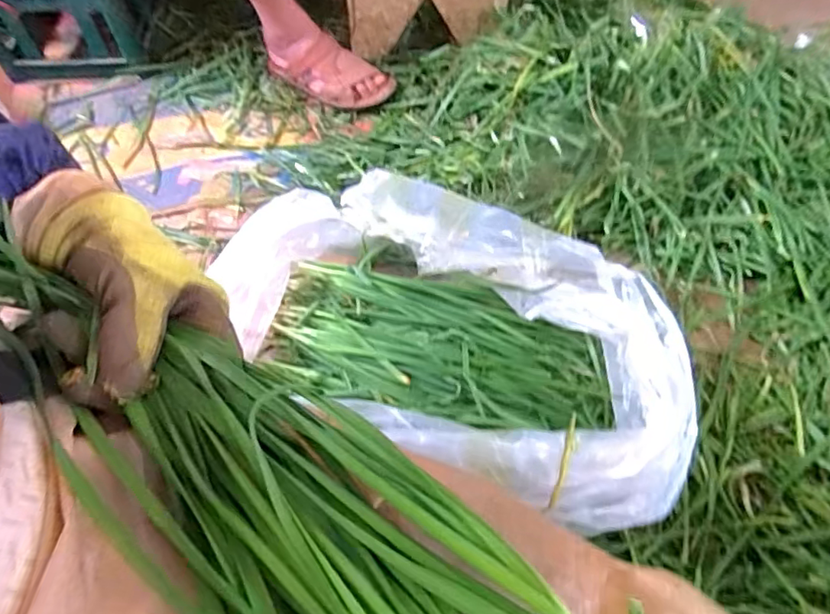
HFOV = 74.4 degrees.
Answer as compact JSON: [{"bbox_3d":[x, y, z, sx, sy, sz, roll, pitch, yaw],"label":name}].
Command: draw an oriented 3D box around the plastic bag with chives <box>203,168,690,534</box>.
[{"bbox_3d":[0.062,0.023,0.693,0.562,0.126,0.318,17,60,10],"label":"plastic bag with chives"}]

